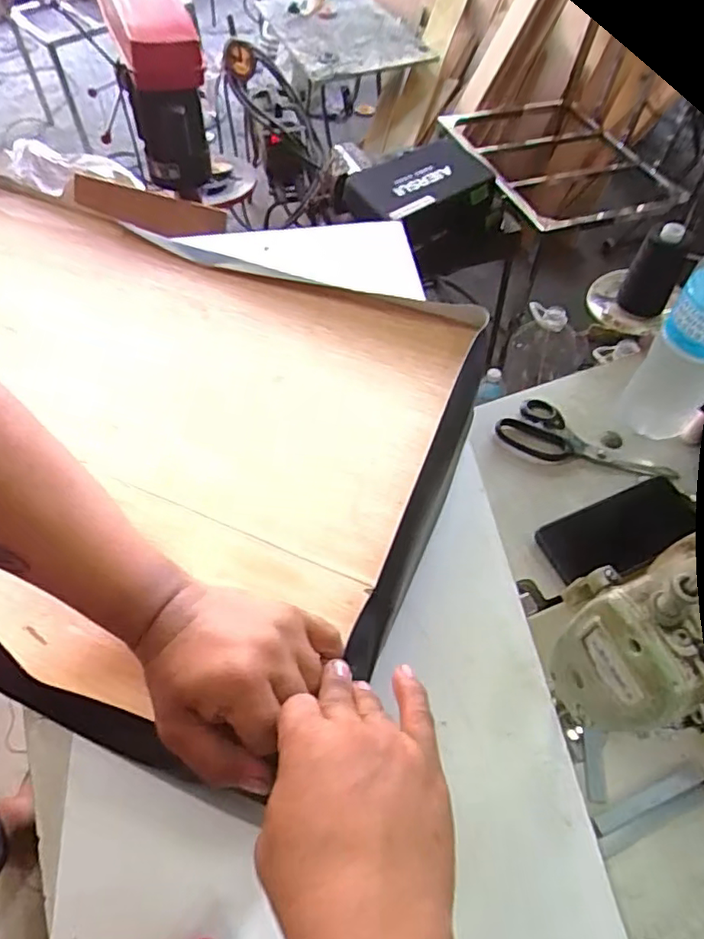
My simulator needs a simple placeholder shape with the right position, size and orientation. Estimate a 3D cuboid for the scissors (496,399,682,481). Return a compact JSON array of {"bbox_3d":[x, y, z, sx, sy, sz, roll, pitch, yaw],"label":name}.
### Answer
[{"bbox_3d":[0.256,-0.022,0.667,0.185,0.015,0.072,29,62,18],"label":"scissors"}]

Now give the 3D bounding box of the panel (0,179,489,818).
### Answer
[{"bbox_3d":[-0.223,-0.053,0.539,0.612,0.030,0.453,20,59,12],"label":"panel"}]

